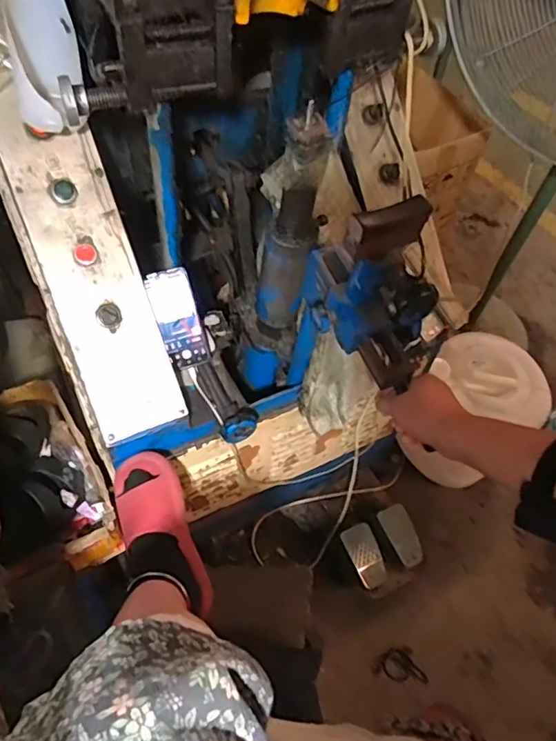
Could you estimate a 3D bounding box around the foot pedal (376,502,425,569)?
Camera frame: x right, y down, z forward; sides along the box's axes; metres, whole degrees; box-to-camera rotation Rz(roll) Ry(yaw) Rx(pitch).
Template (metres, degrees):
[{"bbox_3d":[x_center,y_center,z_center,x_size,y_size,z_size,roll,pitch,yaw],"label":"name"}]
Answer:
[{"bbox_3d":[0.302,0.400,1.326,0.079,0.022,0.146,-25,83,-25],"label":"foot pedal"}]

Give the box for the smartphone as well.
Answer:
[{"bbox_3d":[-0.159,-0.081,0.878,0.070,0.160,0.017,-15,15,4],"label":"smartphone"}]

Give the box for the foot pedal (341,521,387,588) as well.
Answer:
[{"bbox_3d":[0.206,0.423,1.258,0.075,0.042,0.136,-22,59,-19],"label":"foot pedal"}]

